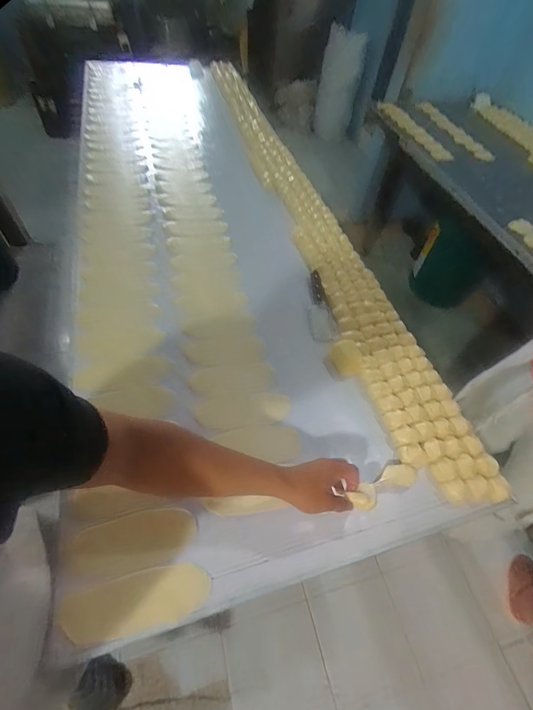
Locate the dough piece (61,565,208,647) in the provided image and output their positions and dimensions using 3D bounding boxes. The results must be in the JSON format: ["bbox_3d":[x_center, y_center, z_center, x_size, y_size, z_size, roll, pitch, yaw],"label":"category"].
[{"bbox_3d":[-0.181,0.349,0.482,0.193,0.014,0.070,-6,56,-11],"label":"dough piece"}]

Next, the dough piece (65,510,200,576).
[{"bbox_3d":[-0.204,0.285,0.523,0.183,0.009,0.071,-8,56,-12],"label":"dough piece"}]

